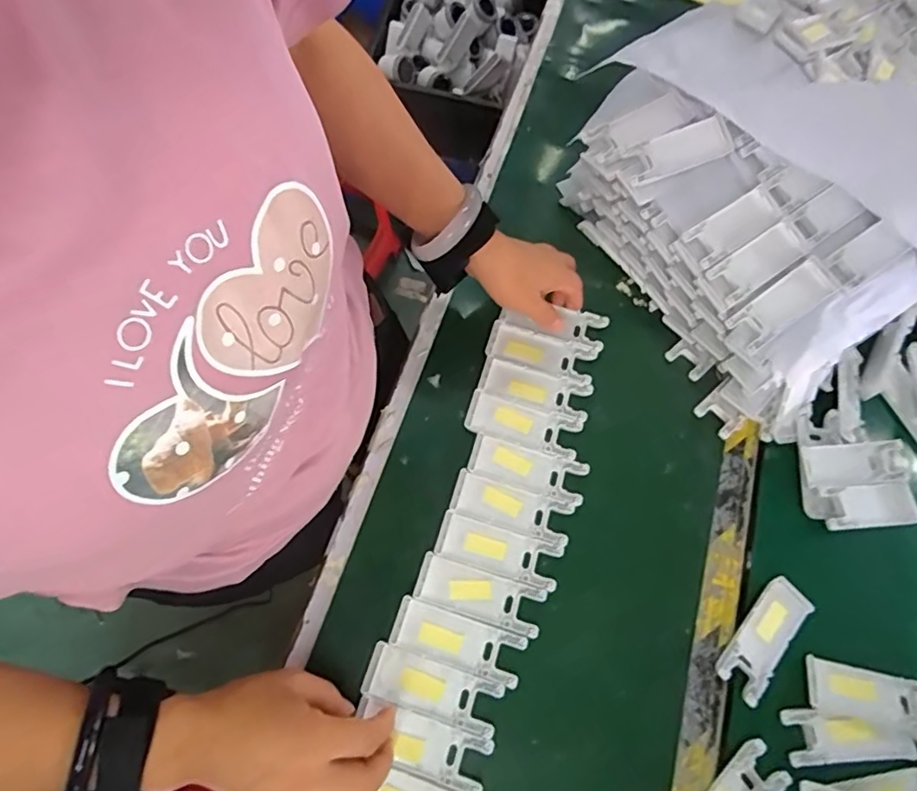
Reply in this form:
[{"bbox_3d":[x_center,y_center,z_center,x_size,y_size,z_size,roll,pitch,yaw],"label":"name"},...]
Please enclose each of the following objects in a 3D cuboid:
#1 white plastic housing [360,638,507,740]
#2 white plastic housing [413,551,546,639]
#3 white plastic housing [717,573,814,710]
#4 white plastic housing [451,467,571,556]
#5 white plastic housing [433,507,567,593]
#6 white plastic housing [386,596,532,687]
[{"bbox_3d":[-0.020,0.230,0.449,0.103,0.012,0.039,19,70,0],"label":"white plastic housing"},{"bbox_3d":[0.017,0.165,0.478,0.103,0.011,0.038,18,69,4],"label":"white plastic housing"},{"bbox_3d":[0.260,0.205,0.487,0.039,0.007,0.104,41,73,12],"label":"white plastic housing"},{"bbox_3d":[0.046,0.102,0.504,0.104,0.011,0.041,24,70,6],"label":"white plastic housing"},{"bbox_3d":[0.034,0.133,0.492,0.103,0.011,0.038,17,69,4],"label":"white plastic housing"},{"bbox_3d":[0.000,0.198,0.462,0.104,0.009,0.036,19,70,4],"label":"white plastic housing"}]

